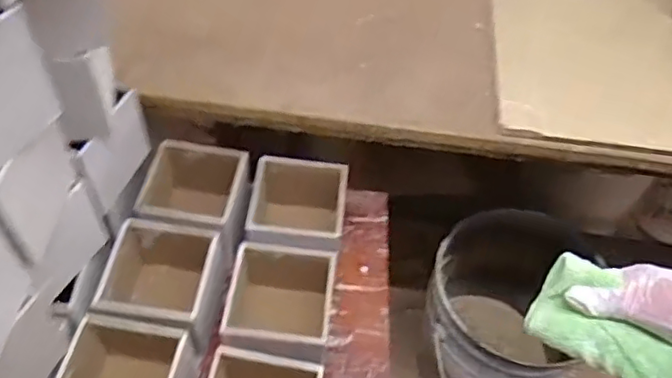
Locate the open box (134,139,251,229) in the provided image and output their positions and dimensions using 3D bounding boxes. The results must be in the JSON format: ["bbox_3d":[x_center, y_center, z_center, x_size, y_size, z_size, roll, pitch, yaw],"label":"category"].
[{"bbox_3d":[-0.186,0.020,0.793,0.136,0.117,0.128,10,53,3],"label":"open box"}]

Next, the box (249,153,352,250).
[{"bbox_3d":[-0.052,0.041,0.788,0.135,0.116,0.140,10,53,2],"label":"box"}]

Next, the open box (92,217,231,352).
[{"bbox_3d":[-0.203,0.122,0.718,0.140,0.112,0.127,10,53,2],"label":"open box"}]

